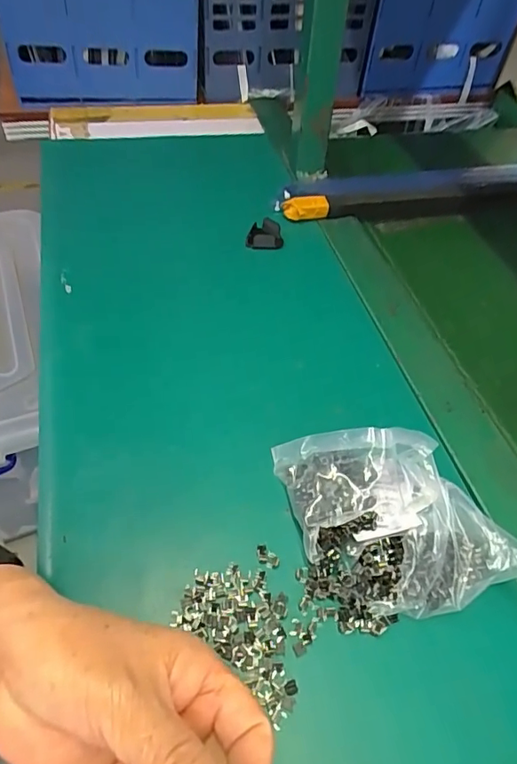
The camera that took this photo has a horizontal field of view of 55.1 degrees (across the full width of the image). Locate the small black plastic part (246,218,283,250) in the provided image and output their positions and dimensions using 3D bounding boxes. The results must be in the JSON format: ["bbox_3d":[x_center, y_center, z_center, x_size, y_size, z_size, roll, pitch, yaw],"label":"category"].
[{"bbox_3d":[0.007,-0.161,0.540,0.039,0.017,0.035,3,51,-2],"label":"small black plastic part"}]

